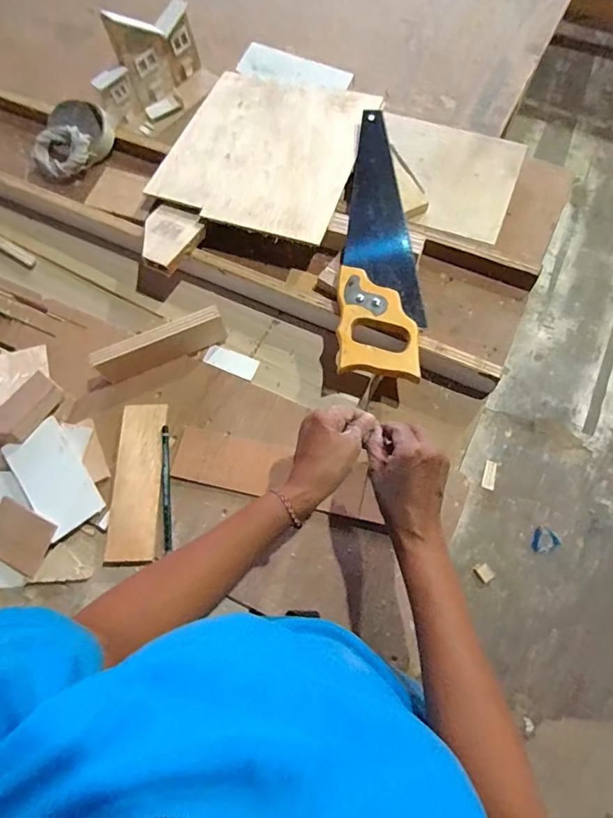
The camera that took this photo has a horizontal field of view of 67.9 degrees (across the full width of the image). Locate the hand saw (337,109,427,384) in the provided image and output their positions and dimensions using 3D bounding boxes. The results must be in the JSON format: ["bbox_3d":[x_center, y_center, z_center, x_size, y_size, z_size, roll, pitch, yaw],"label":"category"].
[{"bbox_3d":[0.092,-0.219,0.570,0.096,0.015,0.380,2,70,3],"label":"hand saw"}]

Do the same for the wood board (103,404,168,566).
[{"bbox_3d":[-0.186,0.078,0.503,0.052,0.006,0.174,-2,70,2],"label":"wood board"}]

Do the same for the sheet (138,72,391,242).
[{"bbox_3d":[-0.054,-0.361,0.630,0.244,0.010,0.279,17,68,10],"label":"sheet"}]

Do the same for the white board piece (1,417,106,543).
[{"bbox_3d":[-0.278,0.076,0.501,0.065,0.005,0.116,-35,81,-15],"label":"white board piece"}]

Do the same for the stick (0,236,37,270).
[{"bbox_3d":[-0.415,-0.223,0.643,0.080,0.006,0.021,29,74,12],"label":"stick"}]

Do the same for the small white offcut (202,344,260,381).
[{"bbox_3d":[-0.094,-0.059,0.562,0.068,0.004,0.030,21,72,10],"label":"small white offcut"}]

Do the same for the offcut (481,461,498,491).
[{"bbox_3d":[0.512,0.185,1.269,0.035,0.004,0.081,18,72,9],"label":"offcut"}]

